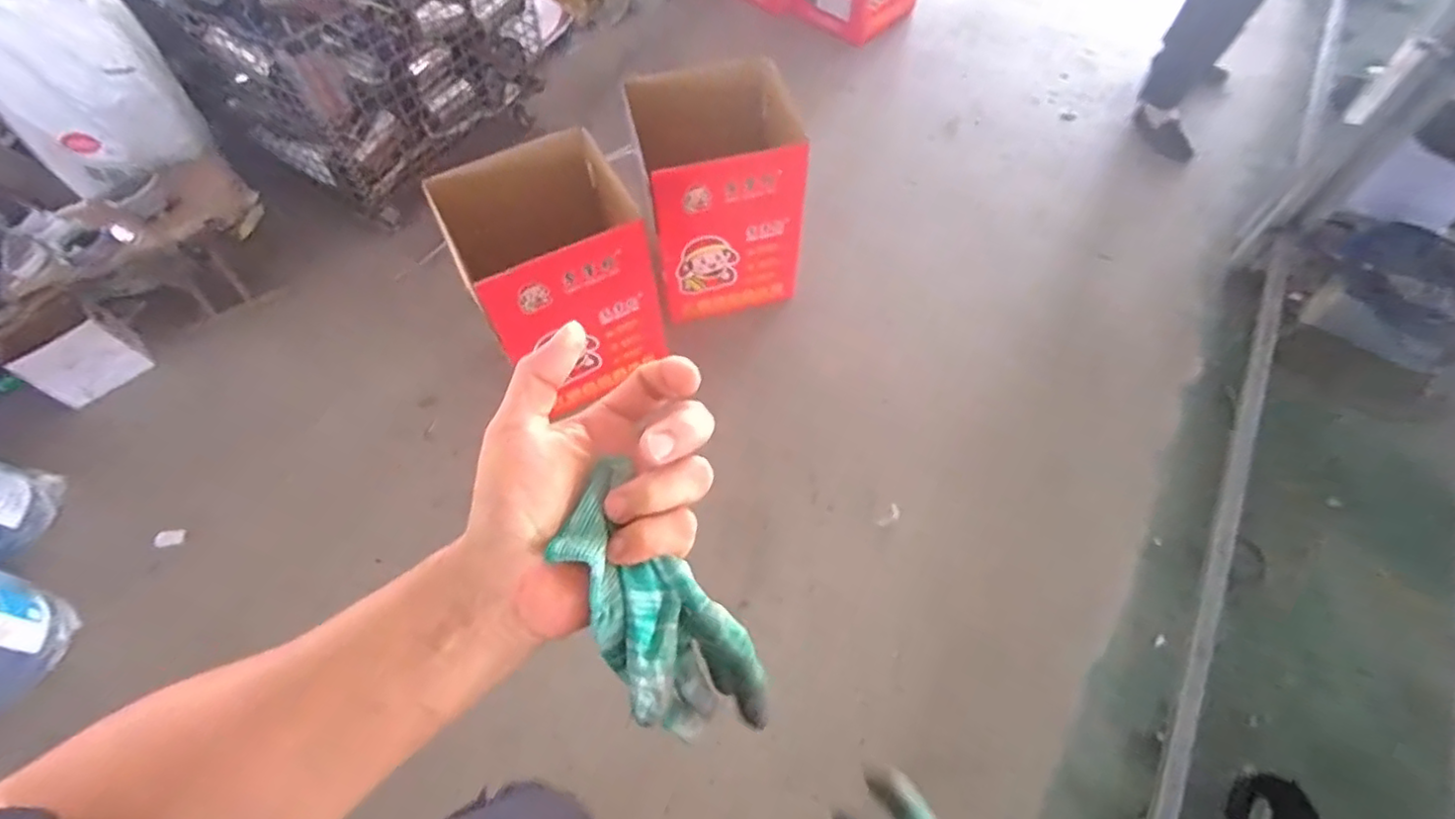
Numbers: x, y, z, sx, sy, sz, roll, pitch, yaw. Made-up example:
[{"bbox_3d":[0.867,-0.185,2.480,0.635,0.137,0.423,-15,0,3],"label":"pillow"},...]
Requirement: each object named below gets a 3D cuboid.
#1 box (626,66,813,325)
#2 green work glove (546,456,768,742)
[{"bbox_3d":[-0.006,-0.579,1.728,0.407,0.490,0.400,-8,60,-3],"label":"box"},{"bbox_3d":[-0.034,0.107,0.315,0.059,0.050,0.142,-39,111,-18],"label":"green work glove"}]

